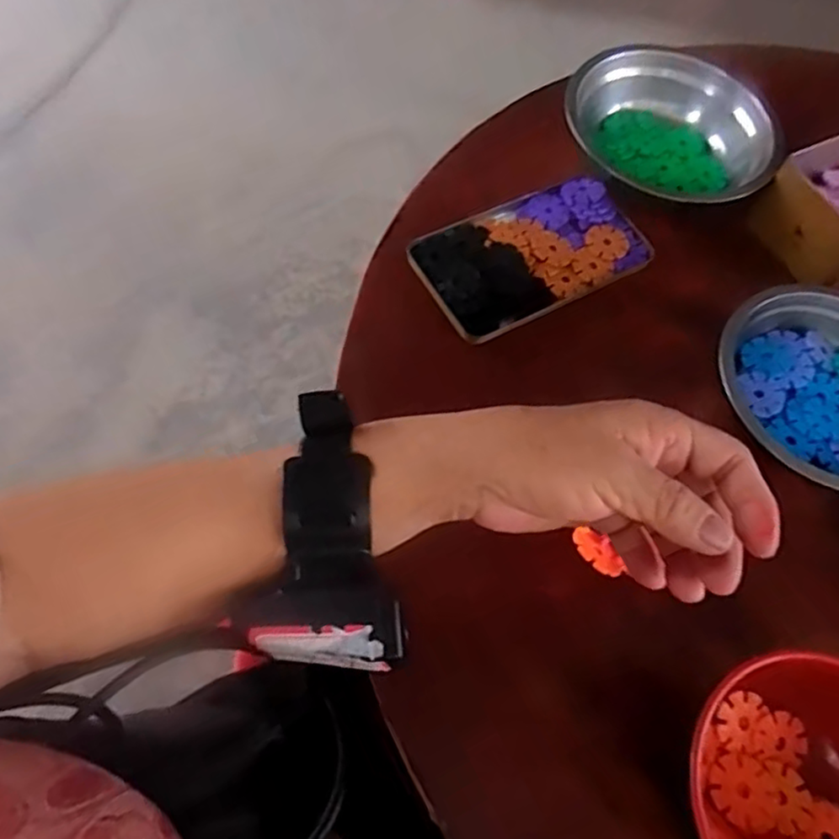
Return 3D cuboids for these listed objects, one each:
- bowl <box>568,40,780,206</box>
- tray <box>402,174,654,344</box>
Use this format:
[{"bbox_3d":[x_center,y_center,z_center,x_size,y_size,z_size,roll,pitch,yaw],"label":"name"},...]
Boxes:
[{"bbox_3d":[0.192,-0.222,0.511,0.156,0.057,0.146,2,63,-5],"label":"bowl"},{"bbox_3d":[0.083,-0.123,0.477,0.166,0.015,0.094,-25,69,-17],"label":"tray"}]

